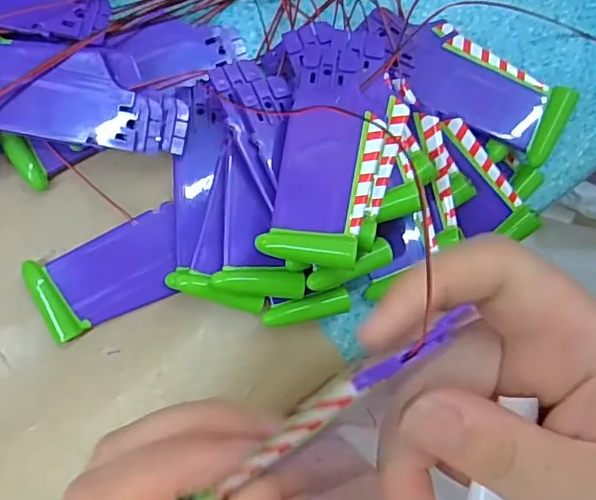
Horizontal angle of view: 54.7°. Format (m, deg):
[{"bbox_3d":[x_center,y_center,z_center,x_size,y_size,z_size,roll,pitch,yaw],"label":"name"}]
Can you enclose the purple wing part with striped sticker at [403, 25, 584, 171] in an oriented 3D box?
[{"bbox_3d":[0.082,-0.071,0.261,0.079,0.021,0.039,33,86,-3],"label":"purple wing part with striped sticker"}]

